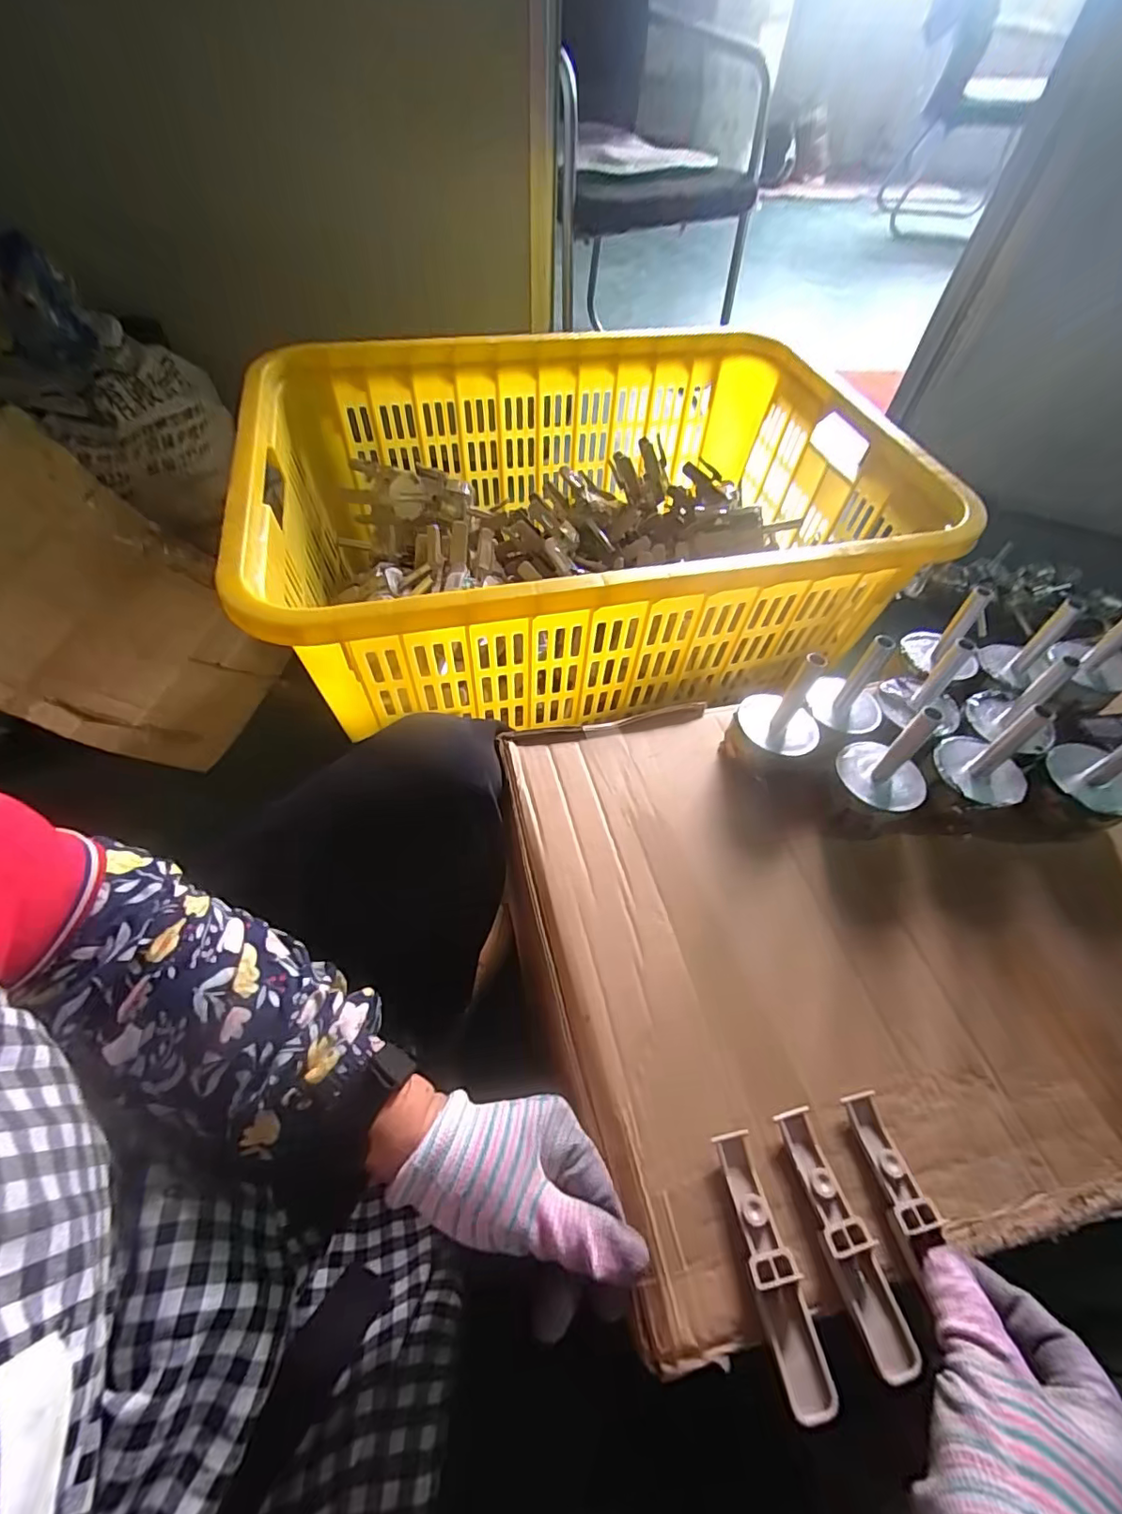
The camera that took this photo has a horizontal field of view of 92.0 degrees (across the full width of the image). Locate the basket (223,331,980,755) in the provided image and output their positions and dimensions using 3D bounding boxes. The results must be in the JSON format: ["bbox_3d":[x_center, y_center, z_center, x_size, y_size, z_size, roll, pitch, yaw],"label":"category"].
[{"bbox_3d":[0.031,-0.343,0.778,0.822,0.260,0.591,-11,58,-9],"label":"basket"}]

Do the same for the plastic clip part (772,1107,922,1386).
[{"bbox_3d":[0.135,0.229,0.262,0.023,0.015,0.099,-14,58,-10],"label":"plastic clip part"}]

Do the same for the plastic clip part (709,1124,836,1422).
[{"bbox_3d":[0.098,0.237,0.256,0.022,0.018,0.098,-10,58,-8],"label":"plastic clip part"}]

